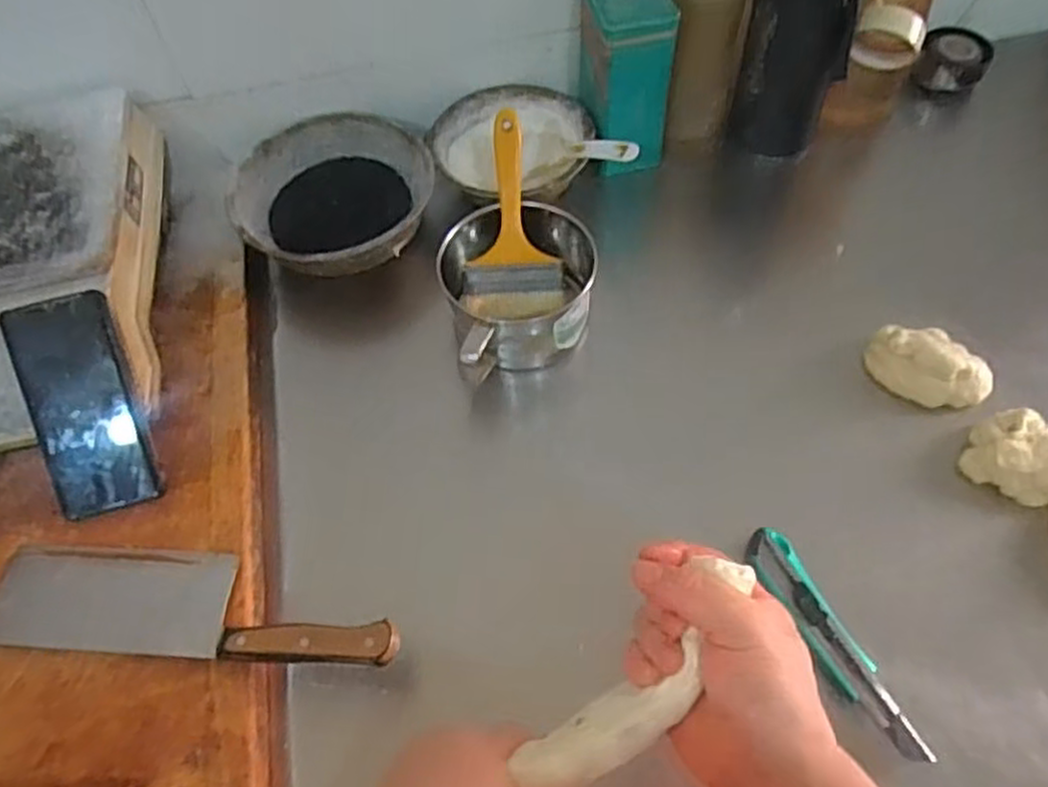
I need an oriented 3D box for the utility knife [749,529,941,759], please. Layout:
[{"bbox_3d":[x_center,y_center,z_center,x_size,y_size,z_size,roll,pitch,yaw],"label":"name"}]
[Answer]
[{"bbox_3d":[0.211,0.171,0.526,0.035,0.012,0.171,-23,60,-10],"label":"utility knife"}]

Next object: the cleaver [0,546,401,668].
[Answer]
[{"bbox_3d":[-0.231,0.142,0.522,0.295,0.020,0.074,2,58,5],"label":"cleaver"}]

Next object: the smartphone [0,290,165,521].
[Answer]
[{"bbox_3d":[-0.326,0.010,0.563,0.067,0.016,0.160,-16,94,-6],"label":"smartphone"}]

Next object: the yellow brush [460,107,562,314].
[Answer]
[{"bbox_3d":[-0.011,-0.153,0.662,0.085,0.023,0.171,0,101,4],"label":"yellow brush"}]

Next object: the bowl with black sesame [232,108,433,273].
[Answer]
[{"bbox_3d":[-0.179,-0.182,0.735,0.178,0.068,0.171,-2,58,3],"label":"bowl with black sesame"}]

